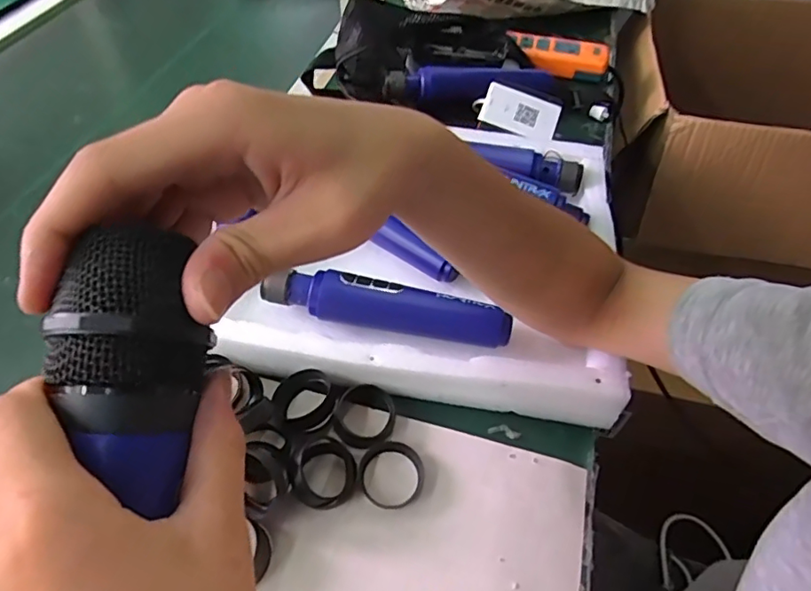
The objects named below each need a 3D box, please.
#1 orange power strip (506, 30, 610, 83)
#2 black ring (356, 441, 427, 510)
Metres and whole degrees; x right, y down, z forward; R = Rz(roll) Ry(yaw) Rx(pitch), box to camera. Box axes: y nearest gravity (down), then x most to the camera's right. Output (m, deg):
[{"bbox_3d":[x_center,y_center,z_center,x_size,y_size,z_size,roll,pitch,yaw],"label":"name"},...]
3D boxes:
[{"bbox_3d":[0.192,-0.305,0.694,0.118,0.031,0.057,7,50,3],"label":"orange power strip"},{"bbox_3d":[-0.009,0.121,0.374,0.044,0.008,0.044,1,50,-1],"label":"black ring"}]

